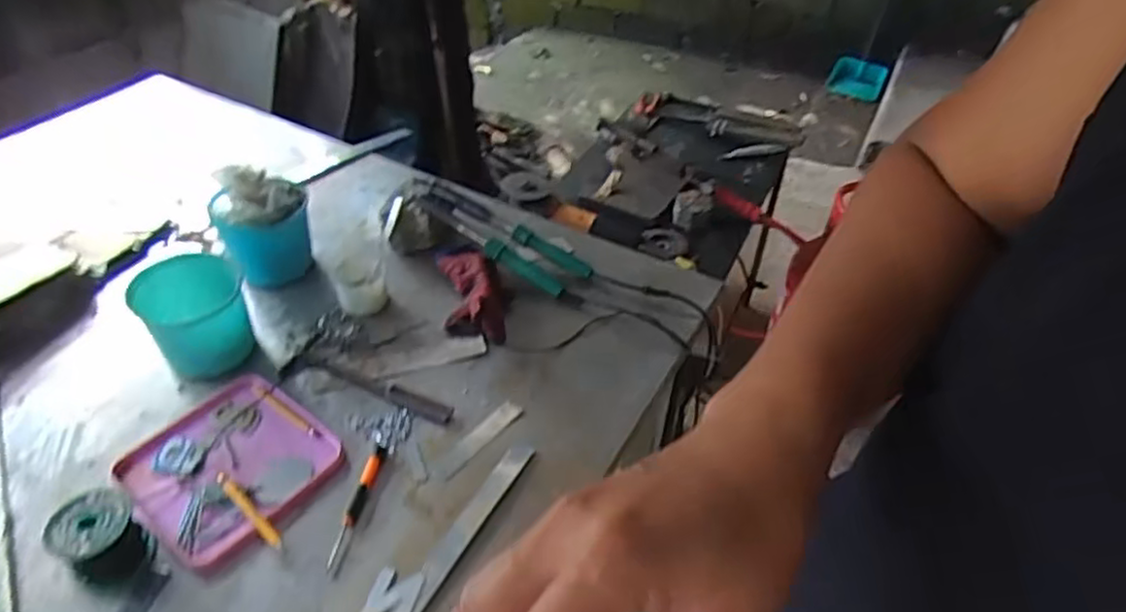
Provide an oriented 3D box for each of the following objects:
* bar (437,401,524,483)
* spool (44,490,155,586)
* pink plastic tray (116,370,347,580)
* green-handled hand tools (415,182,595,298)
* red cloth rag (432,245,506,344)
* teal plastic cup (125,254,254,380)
[{"bbox_3d":[-0.096,0.150,0.801,0.023,0.007,0.123,32,50,27],"label":"bar"},{"bbox_3d":[-0.432,0.219,0.663,0.065,0.065,0.066,2,43,-2],"label":"spool"},{"bbox_3d":[-0.359,0.165,0.759,0.195,0.015,0.187,29,49,25],"label":"pink plastic tray"},{"bbox_3d":[-0.101,-0.102,1.017,0.285,0.028,0.088,30,48,5],"label":"green-handled hand tools"},{"bbox_3d":[-0.126,-0.023,0.954,0.076,0.042,0.189,-7,44,-11],"label":"red cloth rag"},{"bbox_3d":[-0.442,0.012,0.855,0.111,0.111,0.108,2,43,-2],"label":"teal plastic cup"}]

